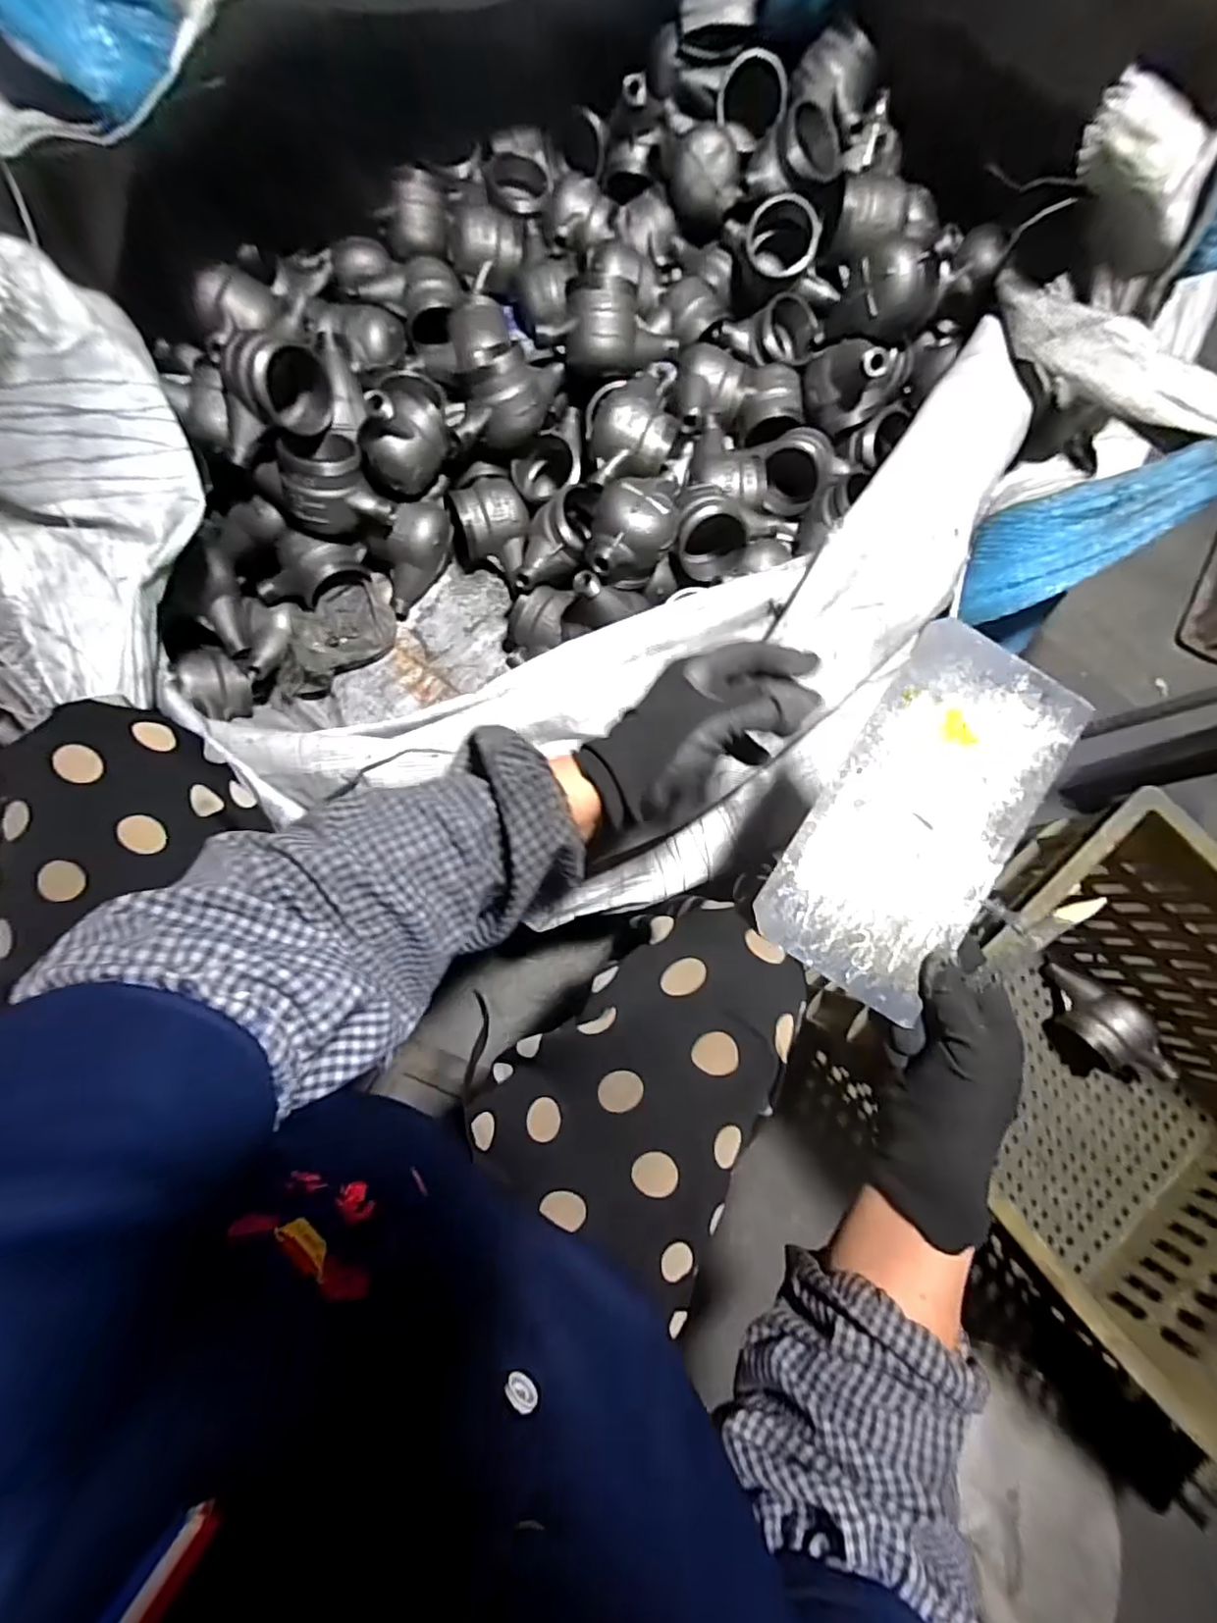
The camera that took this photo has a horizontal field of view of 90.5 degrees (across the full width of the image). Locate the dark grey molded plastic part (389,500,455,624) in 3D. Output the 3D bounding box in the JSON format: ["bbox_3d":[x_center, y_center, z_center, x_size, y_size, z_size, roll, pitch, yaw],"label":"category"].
[{"bbox_3d":[-0.227,-0.300,0.721,0.056,0.060,0.138,28,110,4],"label":"dark grey molded plastic part"}]

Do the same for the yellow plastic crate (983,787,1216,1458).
[{"bbox_3d":[0.514,0.308,0.633,0.362,0.325,0.515,-42,83,-8],"label":"yellow plastic crate"}]

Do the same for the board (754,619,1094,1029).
[{"bbox_3d":[0.197,0.001,0.377,0.115,0.011,0.236,35,85,5],"label":"board"}]

